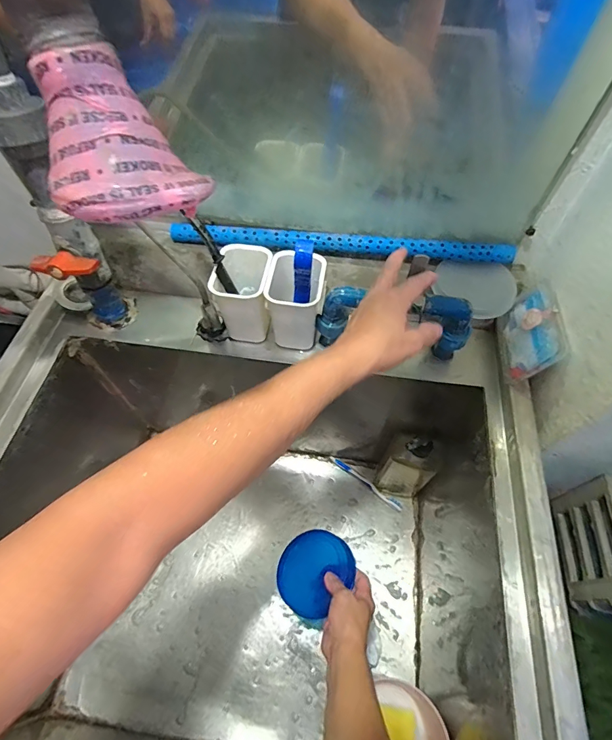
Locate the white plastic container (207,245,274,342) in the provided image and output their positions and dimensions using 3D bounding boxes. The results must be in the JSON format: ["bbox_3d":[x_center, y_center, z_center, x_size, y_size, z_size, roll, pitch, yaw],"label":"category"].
[{"bbox_3d":[-0.082,-0.101,0.561,0.073,0.122,0.088,6,60,4],"label":"white plastic container"}]

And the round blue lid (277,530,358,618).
[{"bbox_3d":[0.012,0.305,0.617,0.118,0.012,0.108,-14,48,16],"label":"round blue lid"}]

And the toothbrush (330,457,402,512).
[{"bbox_3d":[0.127,0.242,0.860,0.177,0.011,0.016,32,64,18],"label":"toothbrush"}]

